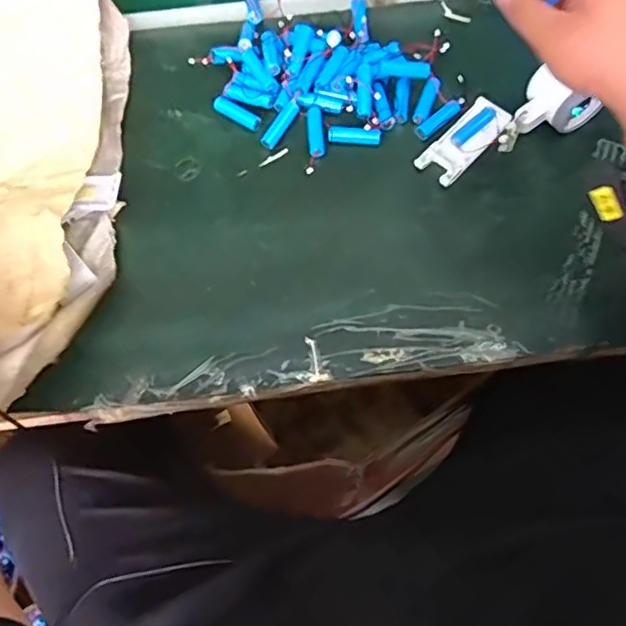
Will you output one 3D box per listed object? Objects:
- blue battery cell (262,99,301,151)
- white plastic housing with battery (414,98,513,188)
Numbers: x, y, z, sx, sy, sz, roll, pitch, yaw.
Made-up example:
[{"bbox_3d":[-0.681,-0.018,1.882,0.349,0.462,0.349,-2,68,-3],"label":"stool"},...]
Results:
[{"bbox_3d":[-0.032,-0.186,0.596,0.016,0.013,0.053,32,72,13],"label":"blue battery cell"},{"bbox_3d":[0.146,-0.166,0.578,0.045,0.014,0.102,42,74,16],"label":"white plastic housing with battery"}]

